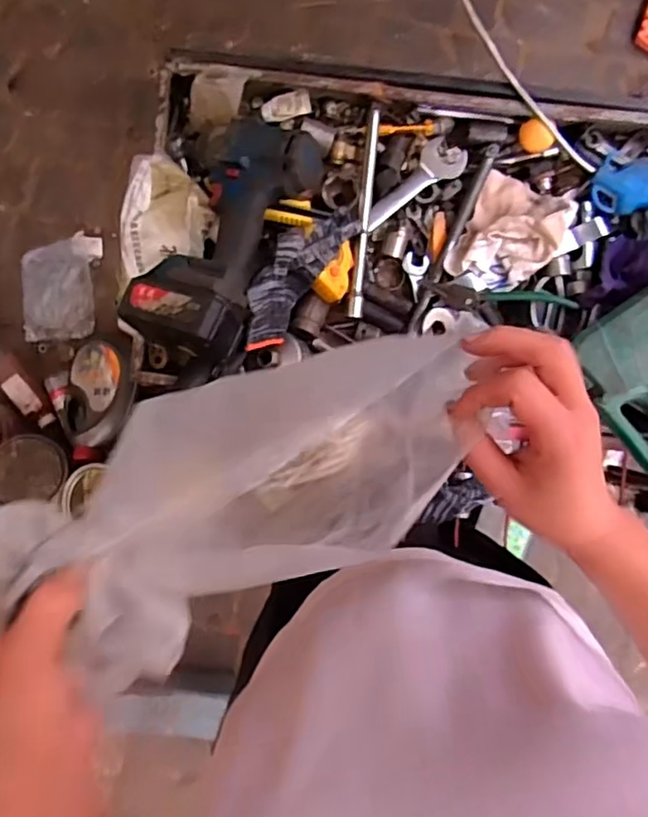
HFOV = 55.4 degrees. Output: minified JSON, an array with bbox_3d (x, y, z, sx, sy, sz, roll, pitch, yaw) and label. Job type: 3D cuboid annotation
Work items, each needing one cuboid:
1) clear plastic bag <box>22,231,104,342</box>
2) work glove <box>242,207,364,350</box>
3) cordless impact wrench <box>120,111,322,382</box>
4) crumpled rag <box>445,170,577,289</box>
[{"bbox_3d":[-0.578,-0.264,1.366,0.171,0.013,0.222,0,91,1],"label":"clear plastic bag"},{"bbox_3d":[-0.032,-0.135,0.636,0.057,0.068,0.169,35,91,0],"label":"work glove"},{"bbox_3d":[-0.102,-0.170,0.627,0.116,0.085,0.255,24,79,-1],"label":"cordless impact wrench"},{"bbox_3d":[0.207,-0.190,0.683,0.100,0.039,0.132,29,91,0],"label":"crumpled rag"}]

